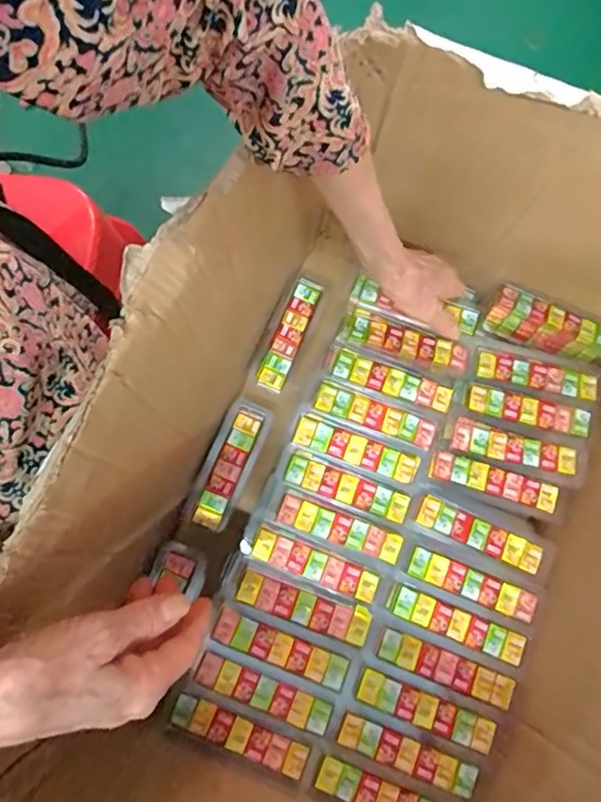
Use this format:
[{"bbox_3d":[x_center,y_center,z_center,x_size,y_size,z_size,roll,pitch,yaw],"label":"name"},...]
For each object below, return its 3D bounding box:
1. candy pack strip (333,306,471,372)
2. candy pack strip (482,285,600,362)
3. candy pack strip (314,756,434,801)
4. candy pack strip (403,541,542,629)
[{"bbox_3d":[0.107,-0.058,0.551,0.128,0.020,0.042,21,78,5],"label":"candy pack strip"},{"bbox_3d":[0.258,-0.078,0.573,0.123,0.031,0.043,20,78,4],"label":"candy pack strip"},{"bbox_3d":[0.071,0.332,0.458,0.116,0.006,0.025,21,78,5],"label":"candy pack strip"},{"bbox_3d":[0.159,0.170,0.512,0.125,0.009,0.033,23,78,5],"label":"candy pack strip"}]

